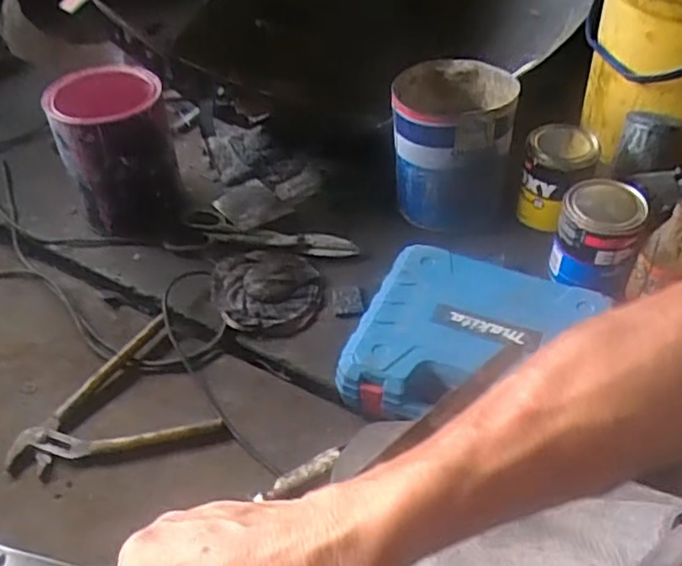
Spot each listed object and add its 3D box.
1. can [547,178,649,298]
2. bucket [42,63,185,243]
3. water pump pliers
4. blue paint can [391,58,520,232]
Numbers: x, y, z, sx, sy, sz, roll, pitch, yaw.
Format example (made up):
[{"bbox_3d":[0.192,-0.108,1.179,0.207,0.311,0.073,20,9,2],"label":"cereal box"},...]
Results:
[{"bbox_3d":[0.335,-0.060,0.870,0.099,0.112,0.106,13,51,17],"label":"can"},{"bbox_3d":[-0.331,-0.195,0.994,0.153,0.207,0.155,-14,48,-7],"label":"bucket"},{"bbox_3d":[-0.276,0.157,0.775,0.222,0.029,0.176,-30,52,-20],"label":"water pump pliers"},{"bbox_3d":[0.163,-0.204,0.977,0.163,0.208,0.158,-3,48,3],"label":"blue paint can"}]

